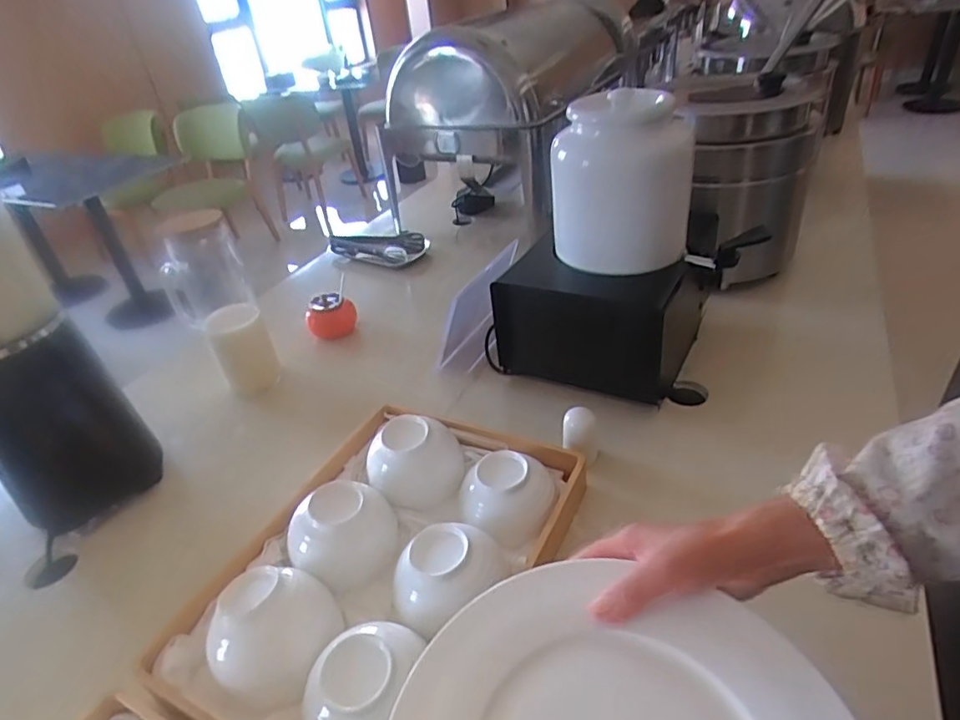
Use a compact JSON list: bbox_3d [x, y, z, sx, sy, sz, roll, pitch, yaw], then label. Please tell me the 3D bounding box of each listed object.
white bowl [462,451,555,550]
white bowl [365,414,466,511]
[{"bbox_3d":[0.029,0.146,0.638,0.108,0.056,0.106,2,36,14],"label":"white bowl"},{"bbox_3d":[-0.078,0.121,0.699,0.117,0.078,0.104,-11,35,-4],"label":"white bowl"}]

